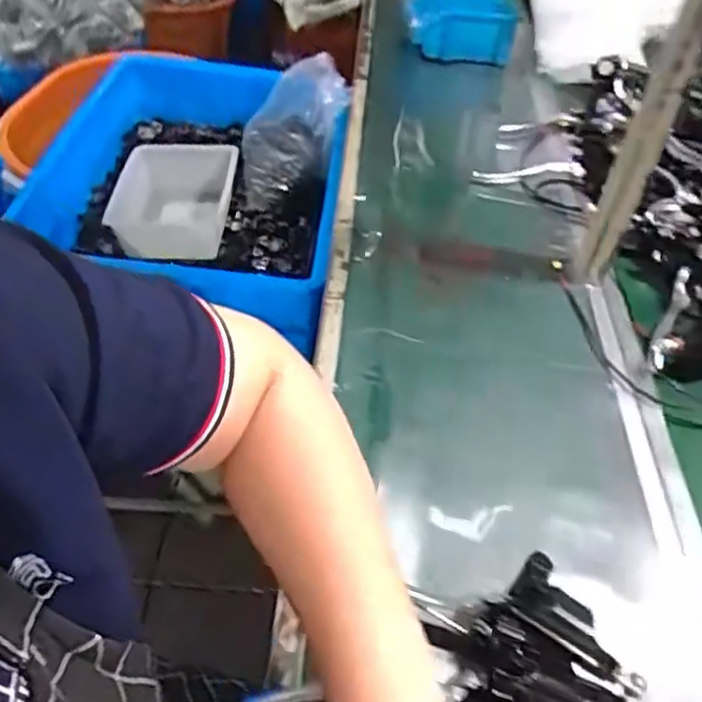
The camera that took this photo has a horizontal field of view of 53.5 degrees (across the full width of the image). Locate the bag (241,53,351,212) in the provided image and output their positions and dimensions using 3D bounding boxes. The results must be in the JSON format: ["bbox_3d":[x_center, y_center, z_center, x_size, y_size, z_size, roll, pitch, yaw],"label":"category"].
[{"bbox_3d":[-0.083,-0.316,1.007,0.146,0.188,0.100,-1,45,-8],"label":"bag"}]

